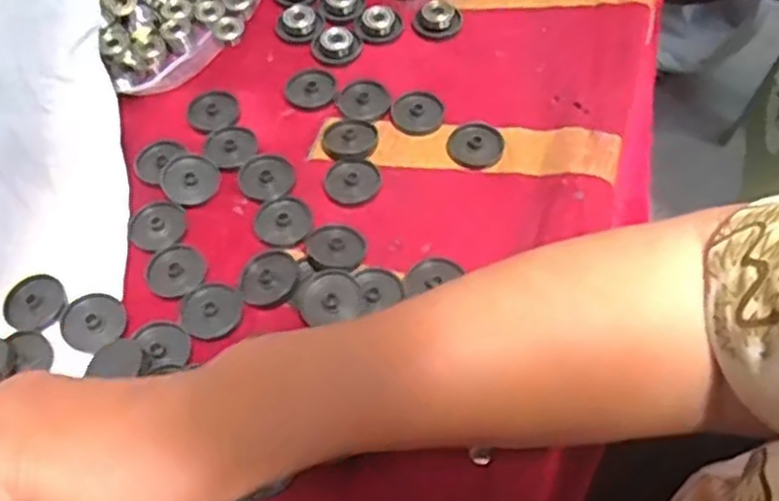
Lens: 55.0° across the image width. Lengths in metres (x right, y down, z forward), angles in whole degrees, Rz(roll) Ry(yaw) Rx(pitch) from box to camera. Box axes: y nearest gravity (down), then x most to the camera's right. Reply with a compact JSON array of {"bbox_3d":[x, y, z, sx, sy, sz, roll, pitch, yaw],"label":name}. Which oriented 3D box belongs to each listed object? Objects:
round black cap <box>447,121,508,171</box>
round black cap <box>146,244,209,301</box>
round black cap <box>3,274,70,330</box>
[{"bbox_3d":[0.052,-0.063,0.445,0.033,0.009,0.030,-2,58,3],"label":"round black cap"},{"bbox_3d":[-0.115,0.012,0.403,0.032,0.007,0.029,-16,57,-8],"label":"round black cap"},{"bbox_3d":[-0.188,0.028,0.398,0.030,0.008,0.030,-1,56,2],"label":"round black cap"}]

